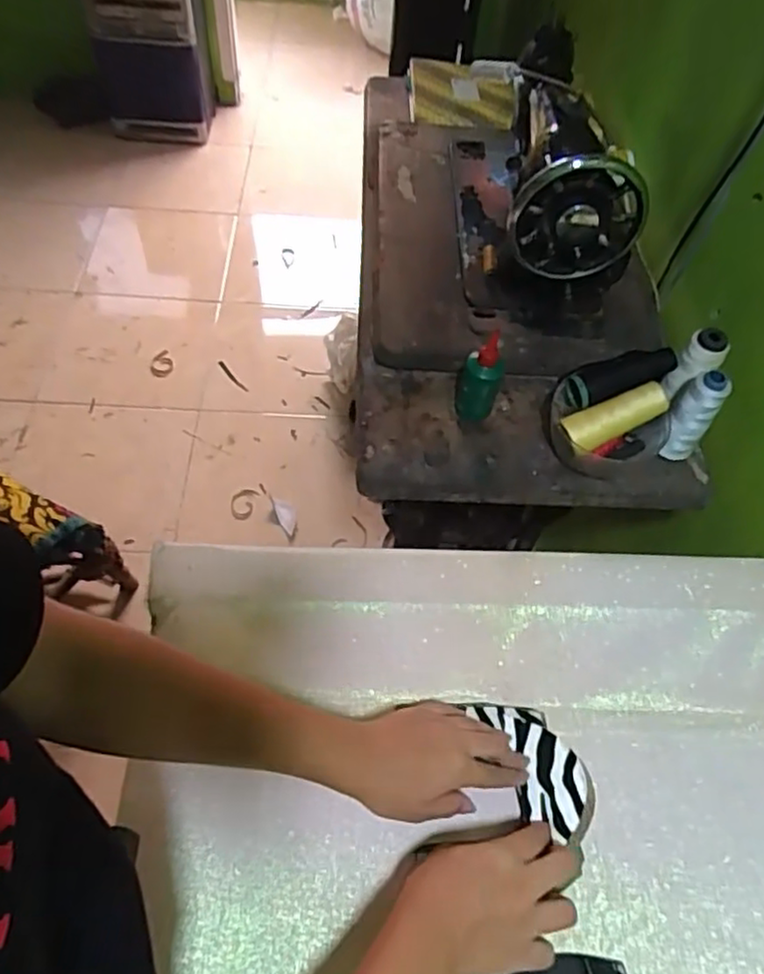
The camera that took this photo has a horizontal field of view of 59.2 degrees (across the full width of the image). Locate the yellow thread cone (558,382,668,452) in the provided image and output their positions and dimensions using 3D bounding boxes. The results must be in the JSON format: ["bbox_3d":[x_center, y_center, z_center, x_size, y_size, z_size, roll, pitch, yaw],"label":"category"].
[{"bbox_3d":[0.246,-0.073,0.708,0.113,0.042,0.036,-23,59,0],"label":"yellow thread cone"}]

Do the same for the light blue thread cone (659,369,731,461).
[{"bbox_3d":[0.324,-0.069,0.714,0.044,0.116,0.043,33,59,16],"label":"light blue thread cone"}]

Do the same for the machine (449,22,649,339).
[{"bbox_3d":[0.202,-0.406,0.848,0.173,0.216,0.393,3,55,-3],"label":"machine"}]

